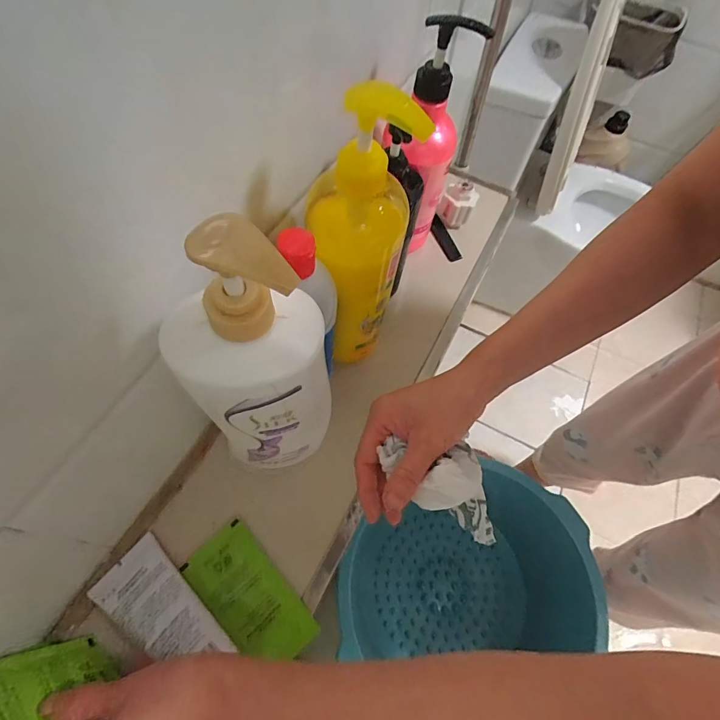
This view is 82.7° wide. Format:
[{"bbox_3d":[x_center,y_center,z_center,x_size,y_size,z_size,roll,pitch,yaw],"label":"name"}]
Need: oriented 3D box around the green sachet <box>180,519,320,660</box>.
[{"bbox_3d":[-0.094,0.201,0.348,0.058,0.005,0.117,-40,71,-22],"label":"green sachet"}]

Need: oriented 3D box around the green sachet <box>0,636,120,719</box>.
[{"bbox_3d":[-0.209,0.214,0.267,0.064,0.102,0.008,26,81,28],"label":"green sachet"}]

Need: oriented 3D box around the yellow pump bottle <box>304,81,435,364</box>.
[{"bbox_3d":[-0.003,-0.092,0.349,0.075,0.247,0.072,0,61,-4],"label":"yellow pump bottle"}]

